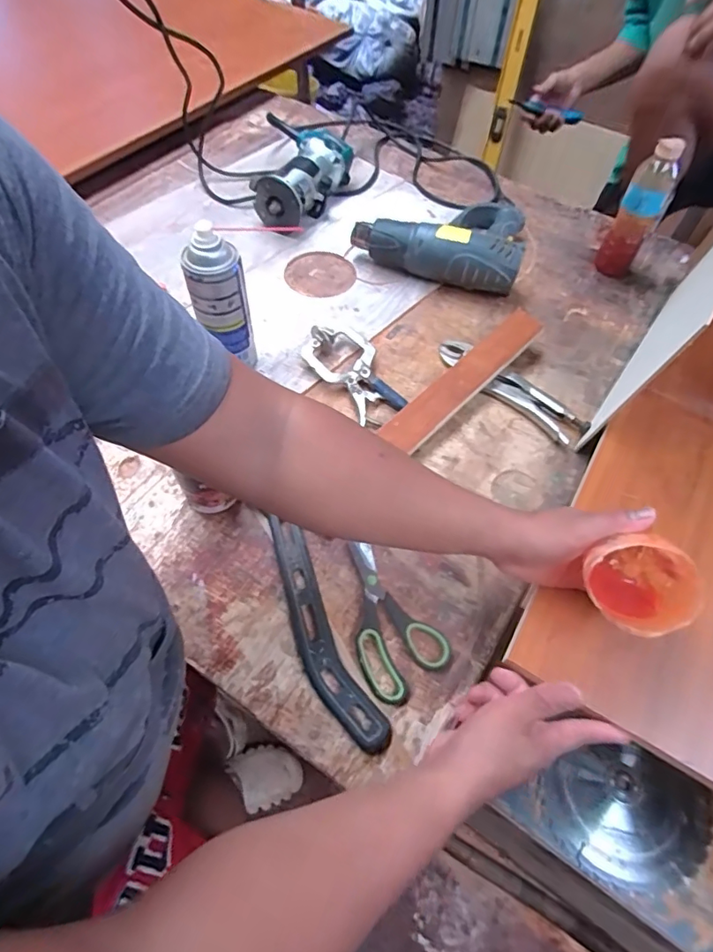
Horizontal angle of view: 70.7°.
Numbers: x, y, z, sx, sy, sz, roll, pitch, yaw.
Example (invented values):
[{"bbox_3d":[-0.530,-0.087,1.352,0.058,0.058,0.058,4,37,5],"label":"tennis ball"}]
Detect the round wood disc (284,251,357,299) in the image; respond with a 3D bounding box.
[{"bbox_3d":[-0.057,-0.316,0.790,0.108,0.012,0.100,1,59,-2],"label":"round wood disc"}]

